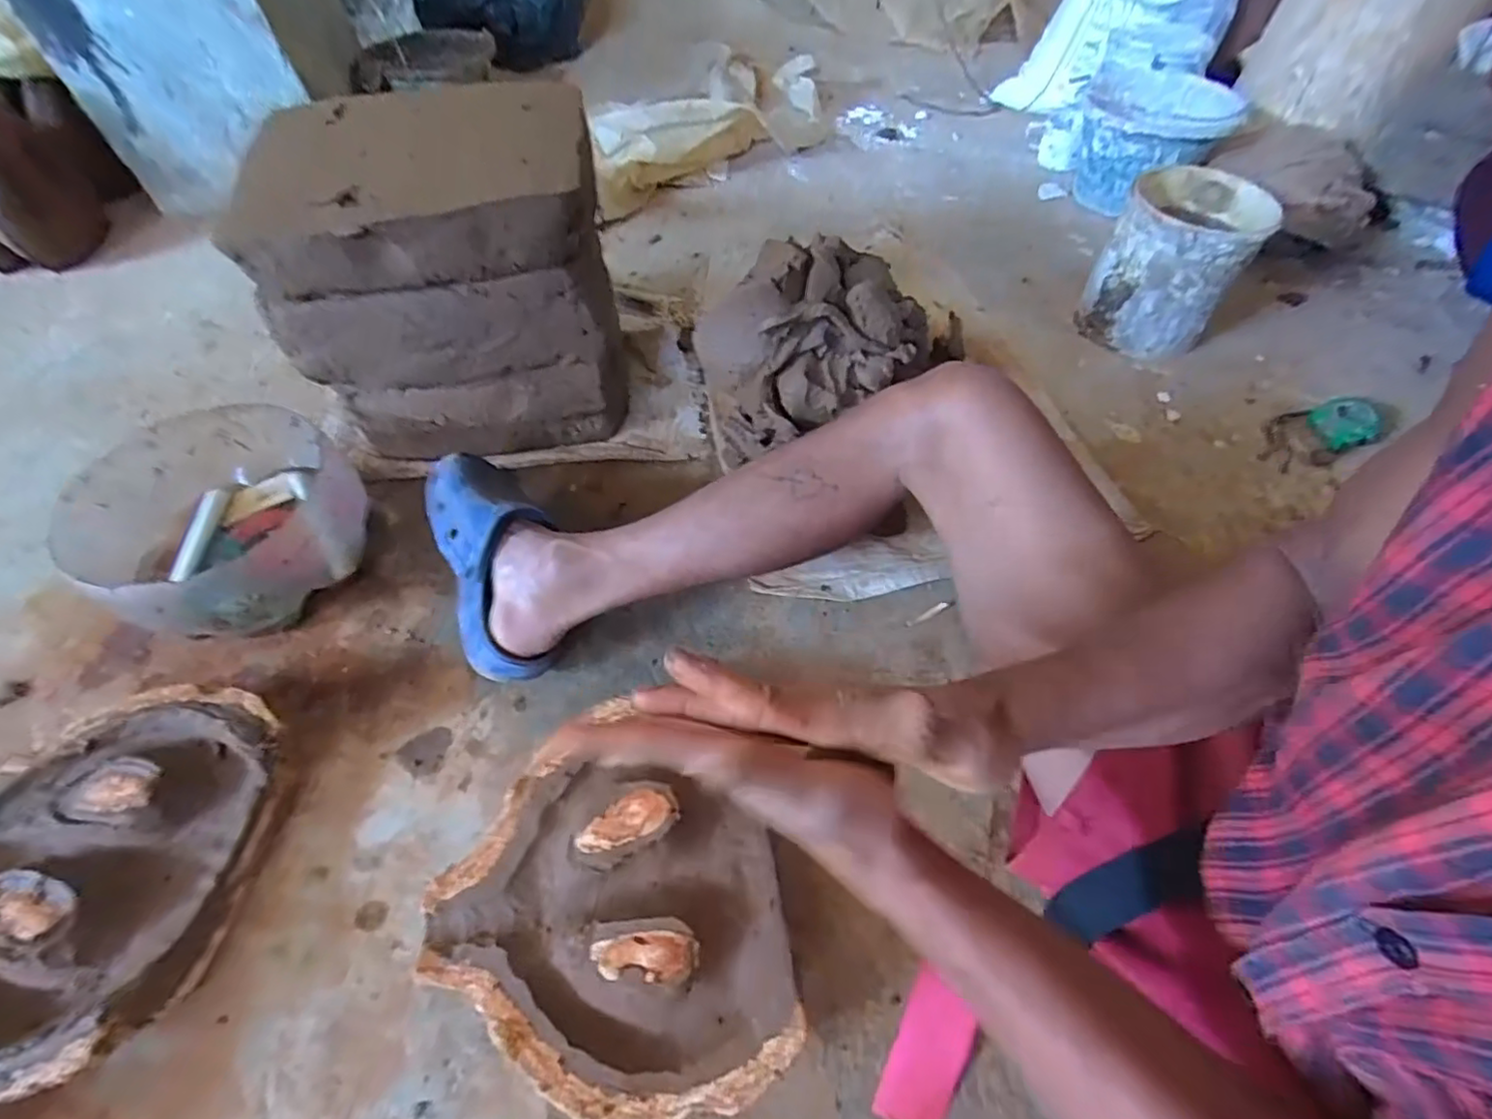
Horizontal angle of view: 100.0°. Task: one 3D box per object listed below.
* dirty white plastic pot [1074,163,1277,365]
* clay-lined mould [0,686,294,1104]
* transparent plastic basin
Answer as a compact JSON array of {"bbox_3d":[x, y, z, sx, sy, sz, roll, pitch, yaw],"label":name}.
[{"bbox_3d":[0.588,-0.410,0.873,0.166,0.173,0.179,0,55,0],"label":"dirty white plastic pot"},{"bbox_3d":[-0.521,0.238,0.494,0.244,0.065,0.268,5,54,2],"label":"clay-lined mould"},{"bbox_3d":[-0.529,-0.041,0.642,0.234,0.095,0.228,27,60,18],"label":"transparent plastic basin"}]

